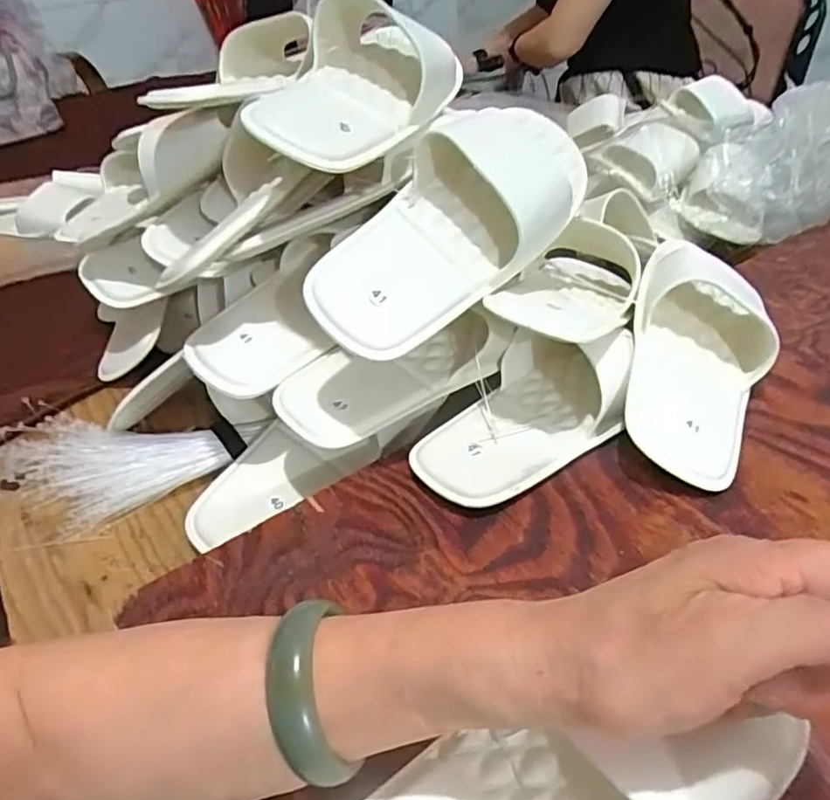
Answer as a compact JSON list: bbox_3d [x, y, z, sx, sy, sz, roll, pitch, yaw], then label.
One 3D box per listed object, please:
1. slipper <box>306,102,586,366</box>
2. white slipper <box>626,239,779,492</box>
[{"bbox_3d":[0.029,-0.116,0.413,0.099,0.078,0.245,42,63,1],"label":"slipper"},{"bbox_3d":[0.199,-0.038,0.424,0.096,0.064,0.218,14,52,19],"label":"white slipper"}]

